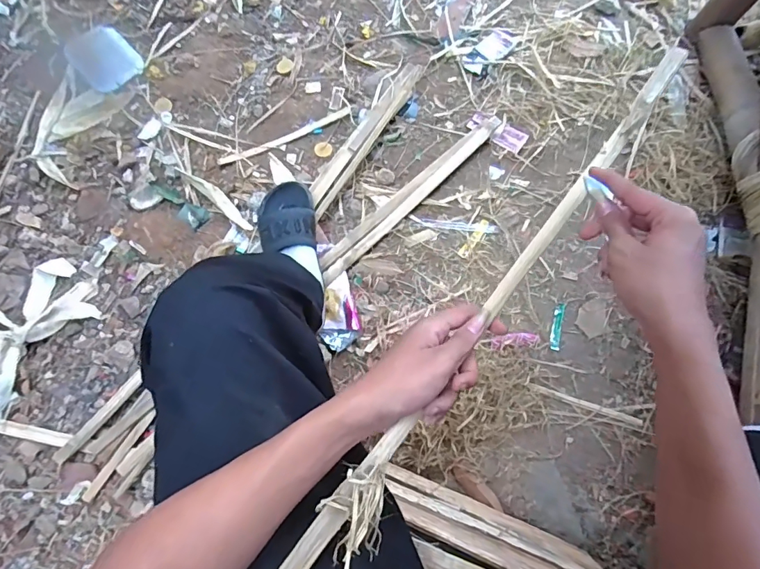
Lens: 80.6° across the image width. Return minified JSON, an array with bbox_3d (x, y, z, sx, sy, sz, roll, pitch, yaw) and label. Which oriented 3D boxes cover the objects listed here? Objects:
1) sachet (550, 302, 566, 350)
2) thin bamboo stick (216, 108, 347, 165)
[{"bbox_3d":[0.341,0.082,0.862,0.020,0.007,0.092,13,79,3],"label":"sachet"},{"bbox_3d":[-0.205,-0.319,0.971,0.300,0.007,0.022,-24,79,-4],"label":"thin bamboo stick"}]

